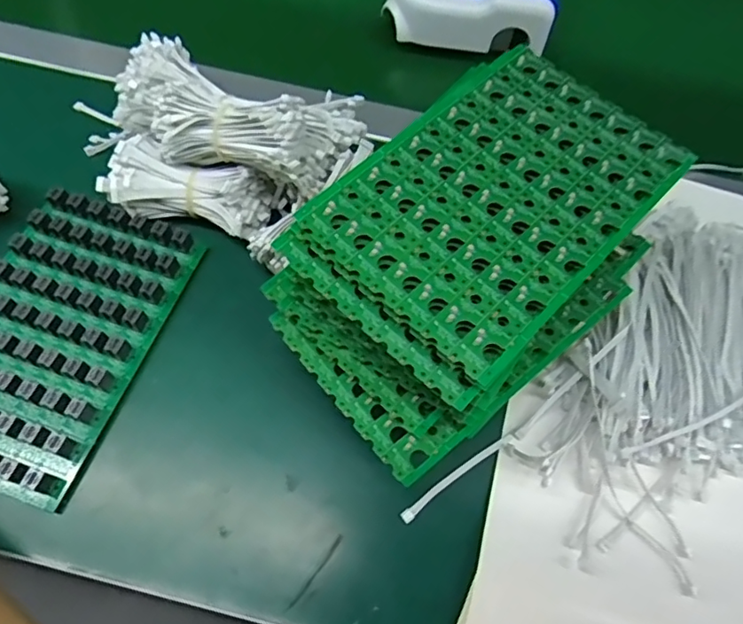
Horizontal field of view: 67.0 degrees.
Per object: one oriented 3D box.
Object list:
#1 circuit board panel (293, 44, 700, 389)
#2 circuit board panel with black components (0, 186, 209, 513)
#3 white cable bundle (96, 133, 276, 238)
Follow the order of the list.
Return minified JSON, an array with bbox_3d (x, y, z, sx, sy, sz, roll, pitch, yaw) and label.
[{"bbox_3d":[0.068,-0.063,0.288,0.121,0.007,0.177,41,67,16],"label":"circuit board panel"},{"bbox_3d":[-0.200,0.011,0.354,0.112,0.018,0.186,18,63,5],"label":"circuit board panel with black components"},{"bbox_3d":[-0.127,-0.085,0.387,0.112,0.038,0.045,12,63,2],"label":"white cable bundle"}]

